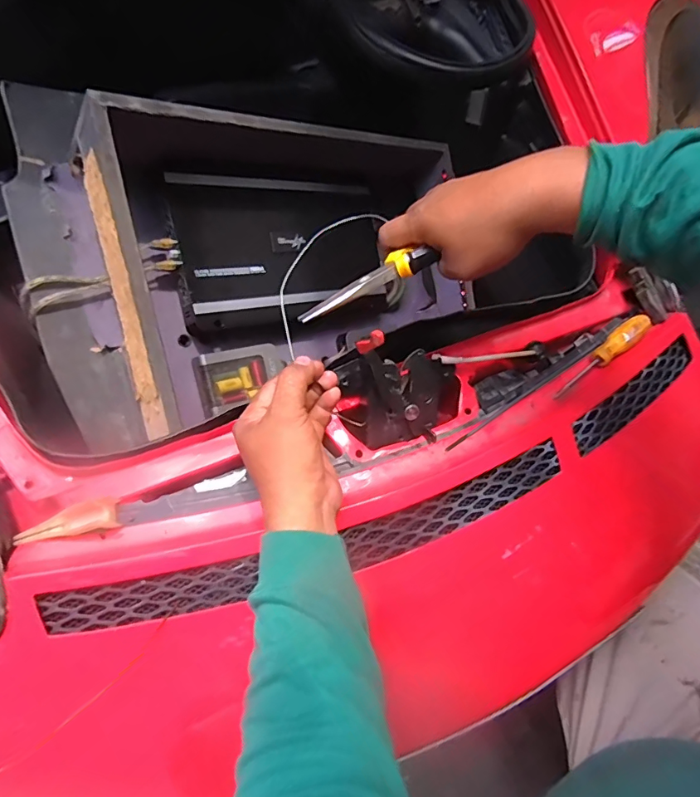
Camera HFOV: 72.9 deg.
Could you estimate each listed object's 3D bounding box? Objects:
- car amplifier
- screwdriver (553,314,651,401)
[{"bbox_3d":[-0.081,-0.217,0.732,0.361,0.047,0.231,-14,95,-33],"label":"car amplifier"},{"bbox_3d":[0.285,-0.049,0.530,0.158,0.019,0.025,-34,67,-20],"label":"screwdriver"}]

